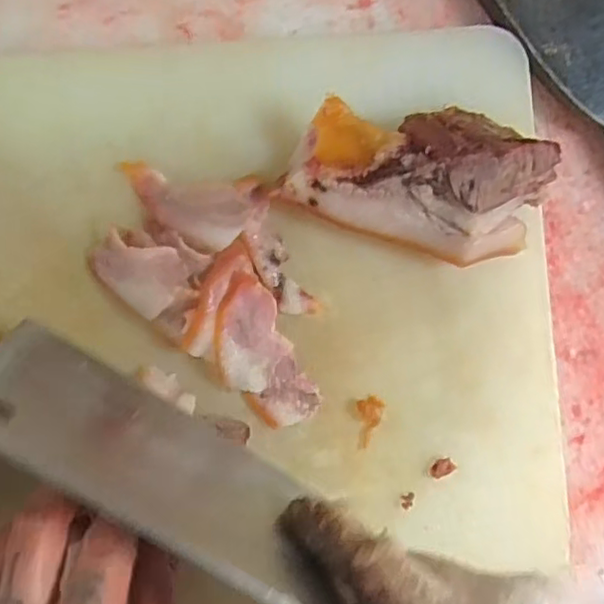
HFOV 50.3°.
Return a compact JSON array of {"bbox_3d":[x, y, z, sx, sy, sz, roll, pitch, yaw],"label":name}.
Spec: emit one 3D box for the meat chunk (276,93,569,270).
[{"bbox_3d":[0.063,-0.065,0.326,0.136,0.050,0.073,17,90,-9],"label":"meat chunk"}]

